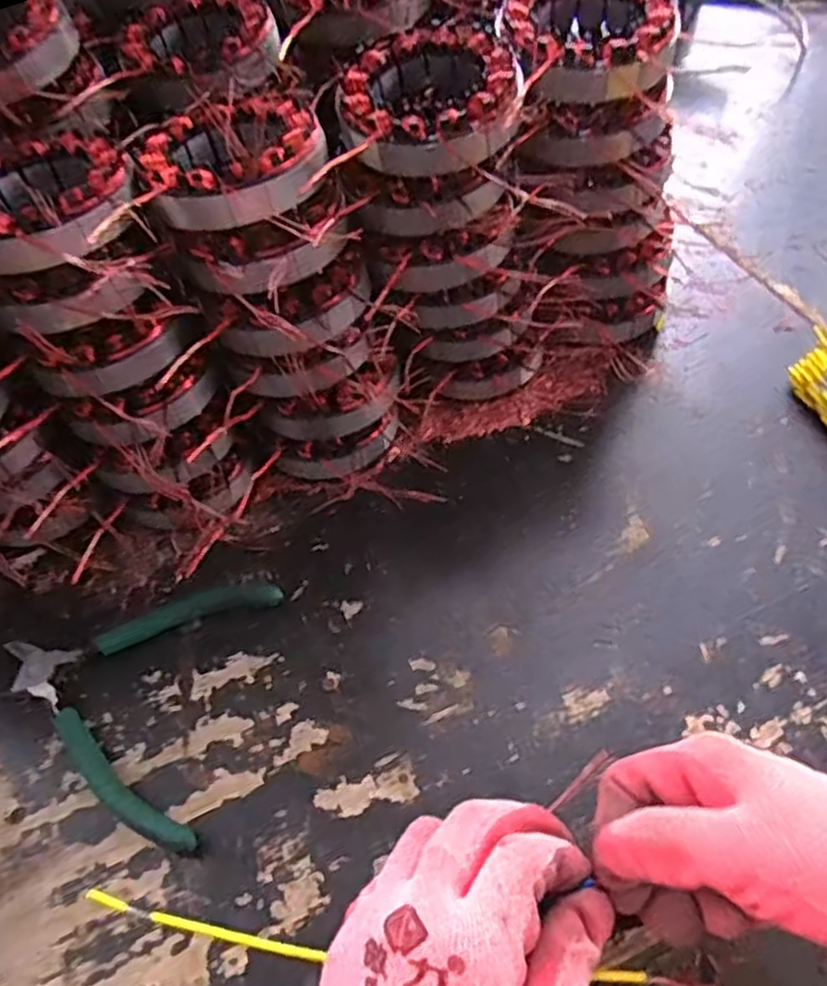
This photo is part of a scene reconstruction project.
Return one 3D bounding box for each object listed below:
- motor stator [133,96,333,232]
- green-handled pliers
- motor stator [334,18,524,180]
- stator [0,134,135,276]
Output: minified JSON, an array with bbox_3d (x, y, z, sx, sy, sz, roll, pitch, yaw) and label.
[{"bbox_3d":[-0.084,-0.156,0.350,0.084,0.029,0.084,-5,54,1],"label":"motor stator"},{"bbox_3d":[-0.148,0.094,0.376,0.131,0.016,0.134,8,55,10],"label":"green-handled pliers"},{"bbox_3d":[0.008,-0.185,0.358,0.084,0.031,0.095,-5,54,1],"label":"motor stator"},{"bbox_3d":[-0.169,-0.134,0.337,0.088,0.026,0.079,11,56,13],"label":"stator"}]

